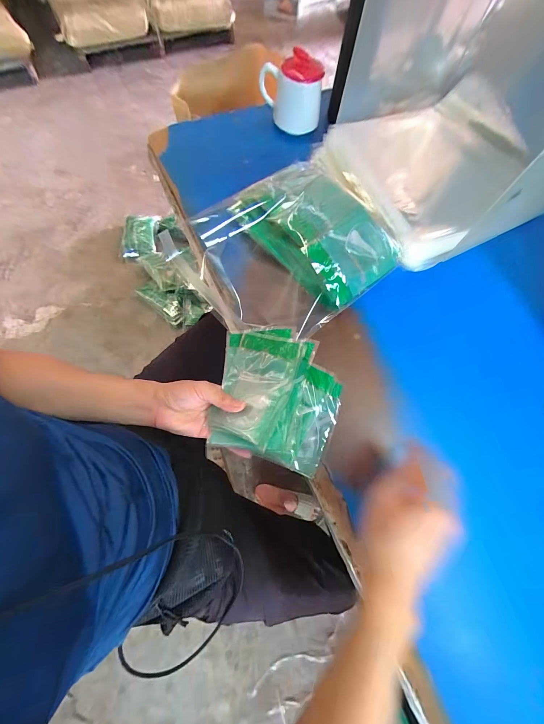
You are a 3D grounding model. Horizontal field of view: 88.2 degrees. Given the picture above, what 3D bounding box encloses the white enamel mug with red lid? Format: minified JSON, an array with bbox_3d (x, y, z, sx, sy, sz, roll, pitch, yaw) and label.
[{"bbox_3d":[0.038,-0.537,0.565,0.130,0.107,0.091,18,69,4],"label":"white enamel mug with red lid"}]

